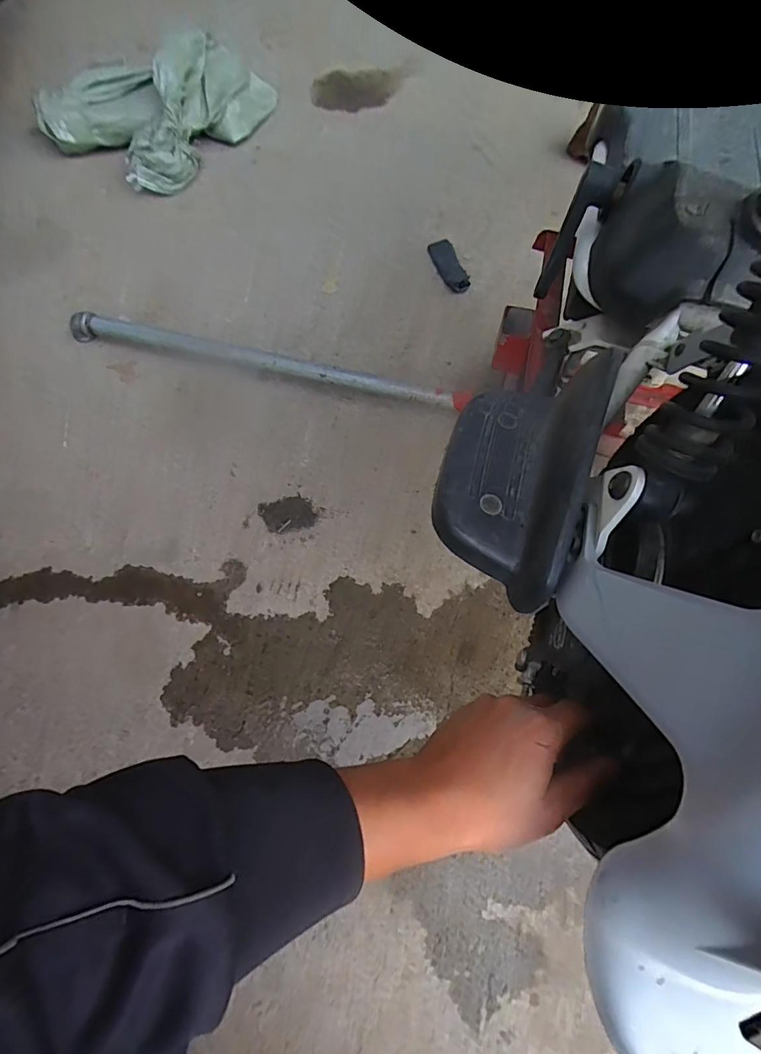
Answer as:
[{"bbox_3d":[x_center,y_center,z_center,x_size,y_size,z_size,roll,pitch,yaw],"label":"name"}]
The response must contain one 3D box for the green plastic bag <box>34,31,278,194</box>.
[{"bbox_3d":[-0.516,-1.009,1.113,0.367,0.168,0.467,26,67,11],"label":"green plastic bag"}]

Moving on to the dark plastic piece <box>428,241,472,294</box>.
[{"bbox_3d":[0.139,-0.534,0.981,0.055,0.013,0.160,-15,66,-8],"label":"dark plastic piece"}]

